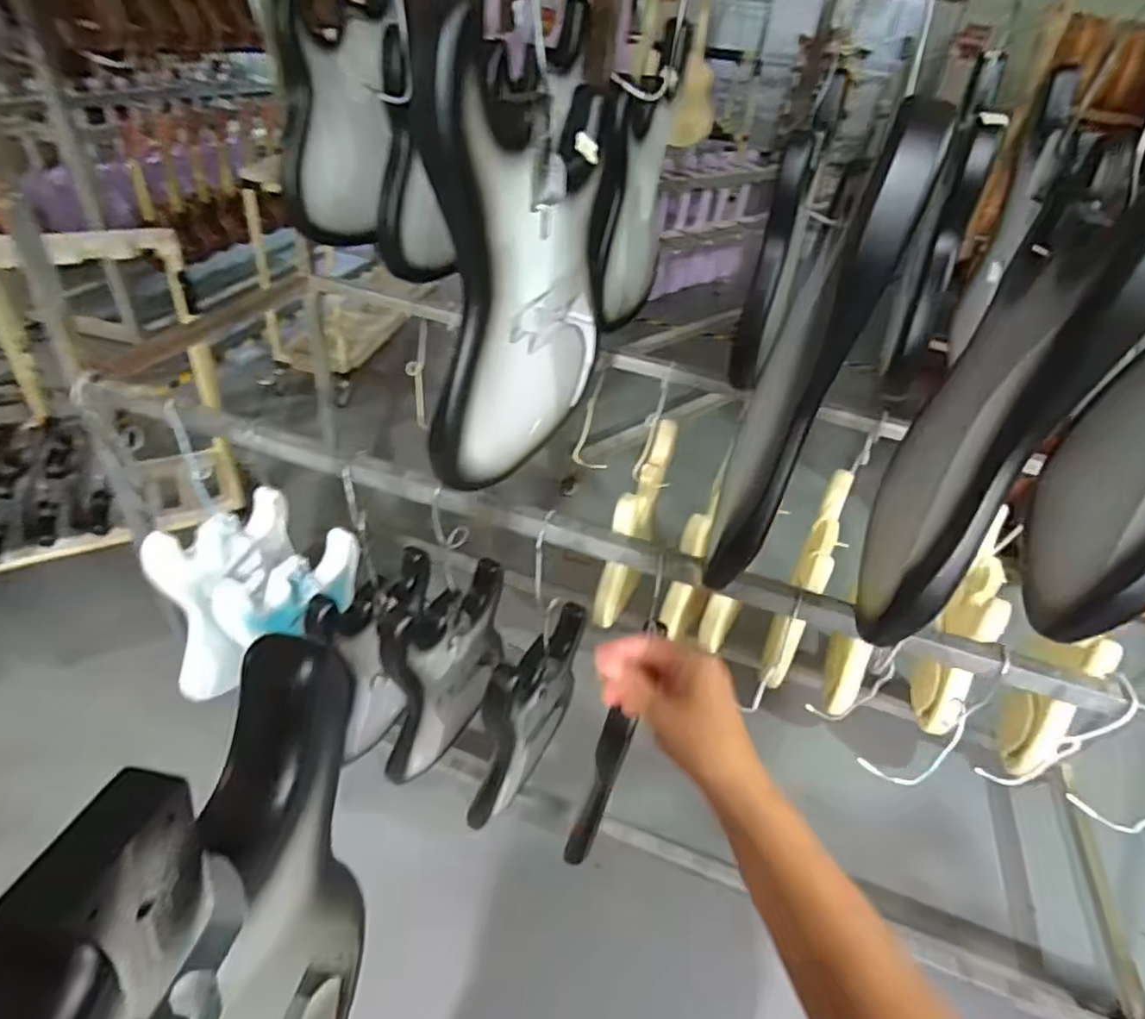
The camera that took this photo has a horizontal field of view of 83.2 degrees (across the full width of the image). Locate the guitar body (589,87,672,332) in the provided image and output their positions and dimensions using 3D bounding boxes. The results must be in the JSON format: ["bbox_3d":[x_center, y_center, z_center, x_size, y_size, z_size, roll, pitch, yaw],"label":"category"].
[{"bbox_3d":[0.099,-0.495,1.106,0.036,0.359,0.263,21,40,17],"label":"guitar body"}]

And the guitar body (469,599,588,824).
[{"bbox_3d":[-0.076,0.360,1.090,0.050,0.443,0.263,25,42,20],"label":"guitar body"}]

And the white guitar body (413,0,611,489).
[{"bbox_3d":[-0.047,-0.256,0.694,0.057,0.427,0.301,21,40,17],"label":"white guitar body"}]

